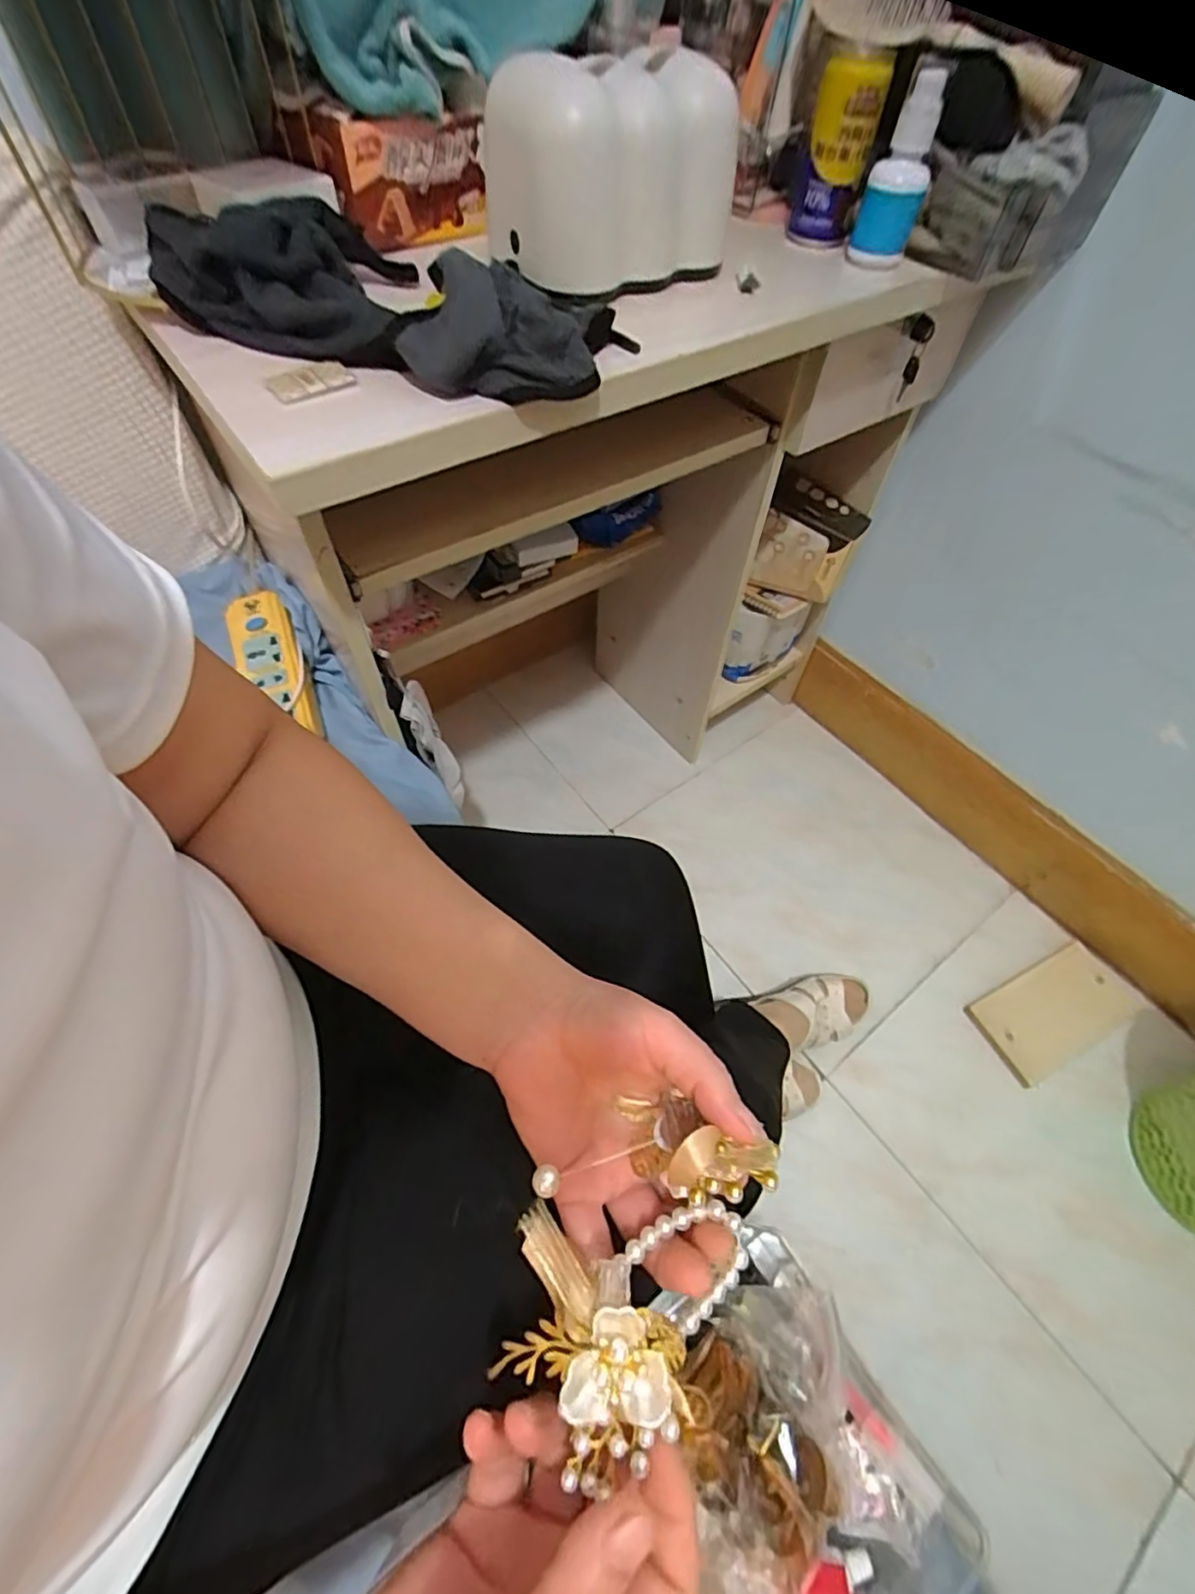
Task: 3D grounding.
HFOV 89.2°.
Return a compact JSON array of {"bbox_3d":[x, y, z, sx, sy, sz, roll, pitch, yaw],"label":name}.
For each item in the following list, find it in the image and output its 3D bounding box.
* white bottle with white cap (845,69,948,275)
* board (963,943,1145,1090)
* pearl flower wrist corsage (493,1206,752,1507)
[{"bbox_3d":[0.254,-0.524,0.512,0.053,0.114,0.053,20,58,10],"label":"white bottle with white cap"},{"bbox_3d":[0.692,0.320,0.916,0.244,0.012,0.121,-22,61,-16],"label":"board"},{"bbox_3d":[0.012,0.193,0.217,0.089,0.025,0.077,2,57,-2],"label":"pearl flower wrist corsage"}]

